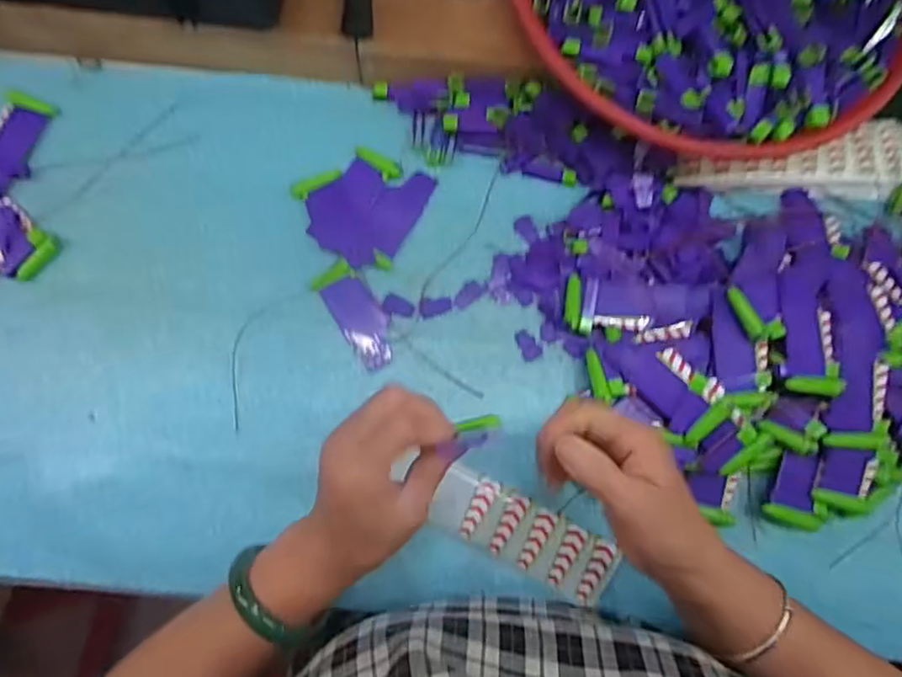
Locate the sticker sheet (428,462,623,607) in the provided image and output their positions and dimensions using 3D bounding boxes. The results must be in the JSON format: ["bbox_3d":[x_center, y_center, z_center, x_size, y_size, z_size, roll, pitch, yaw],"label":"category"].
[{"bbox_3d":[0.055,0.147,0.453,0.141,0.004,0.049,27,85,3],"label":"sticker sheet"}]

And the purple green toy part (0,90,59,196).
[{"bbox_3d":[-0.361,-0.158,0.495,0.044,0.012,0.089,19,80,2],"label":"purple green toy part"}]

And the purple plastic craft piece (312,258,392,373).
[{"bbox_3d":[-0.073,-0.018,0.481,0.037,0.006,0.087,-33,82,-7],"label":"purple plastic craft piece"}]

